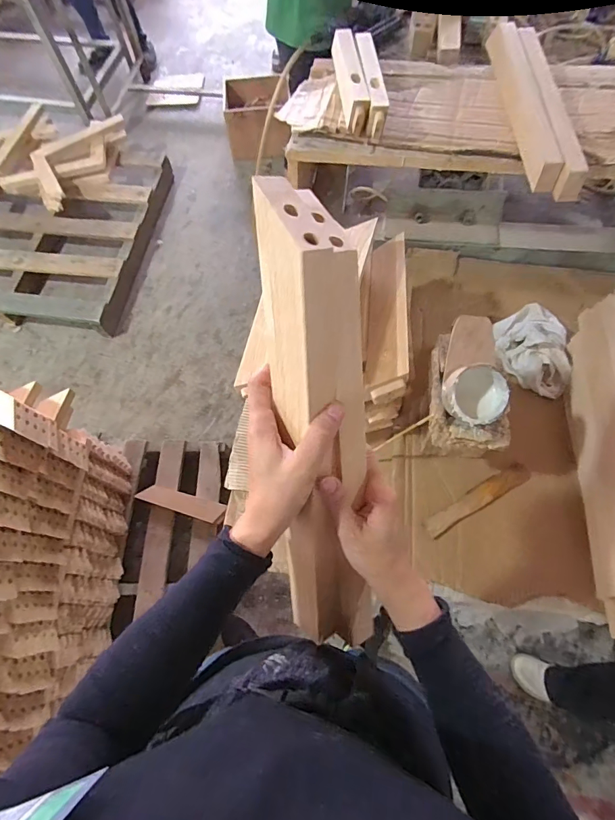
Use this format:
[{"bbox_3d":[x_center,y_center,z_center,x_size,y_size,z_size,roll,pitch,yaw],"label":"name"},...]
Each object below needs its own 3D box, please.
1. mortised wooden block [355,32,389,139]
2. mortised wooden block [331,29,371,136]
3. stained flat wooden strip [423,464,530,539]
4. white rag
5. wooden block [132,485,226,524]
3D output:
[{"bbox_3d":[0.112,-0.585,0.748,0.030,0.061,0.228,-5,66,0],"label":"mortised wooden block"},{"bbox_3d":[0.077,-0.612,0.766,0.035,0.056,0.251,-6,66,-1],"label":"mortised wooden block"},{"bbox_3d":[0.298,0.156,0.727,0.207,0.007,0.037,-30,82,-6],"label":"stained flat wooden strip"},{"bbox_3d":[0.436,-0.128,0.811,0.139,0.067,0.184,9,66,6],"label":"white rag"},{"bbox_3d":[-0.422,0.318,1.414,0.289,0.029,0.068,20,70,-11],"label":"wooden block"}]

